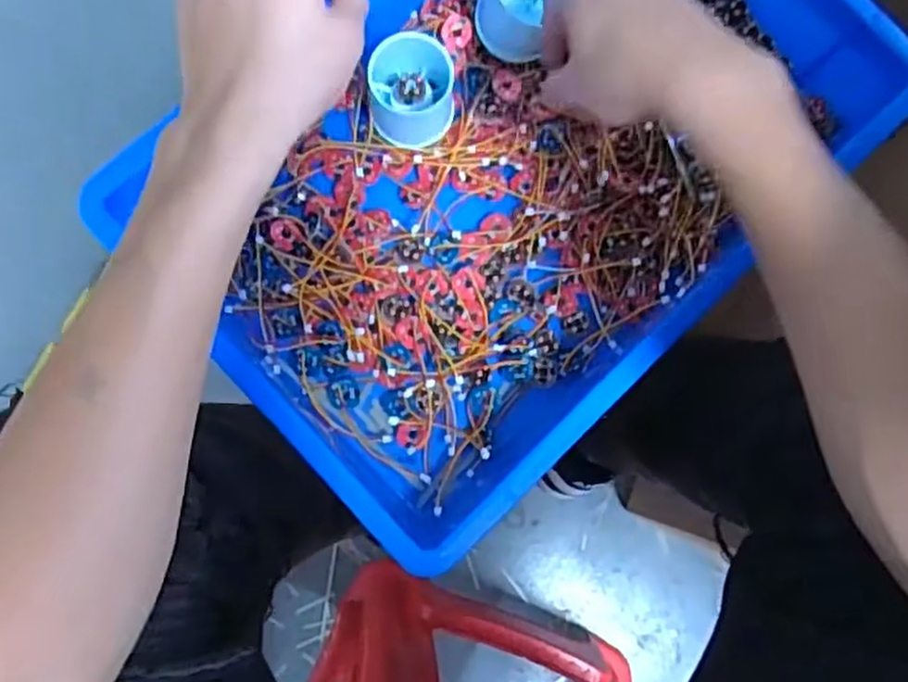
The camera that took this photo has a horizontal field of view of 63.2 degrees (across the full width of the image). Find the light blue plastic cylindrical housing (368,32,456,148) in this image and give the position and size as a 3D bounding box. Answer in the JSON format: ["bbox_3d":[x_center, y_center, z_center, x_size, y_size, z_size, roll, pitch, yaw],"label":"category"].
[{"bbox_3d":[-0.026,-0.159,0.473,0.055,0.052,0.052,0,83,-4],"label":"light blue plastic cylindrical housing"}]

